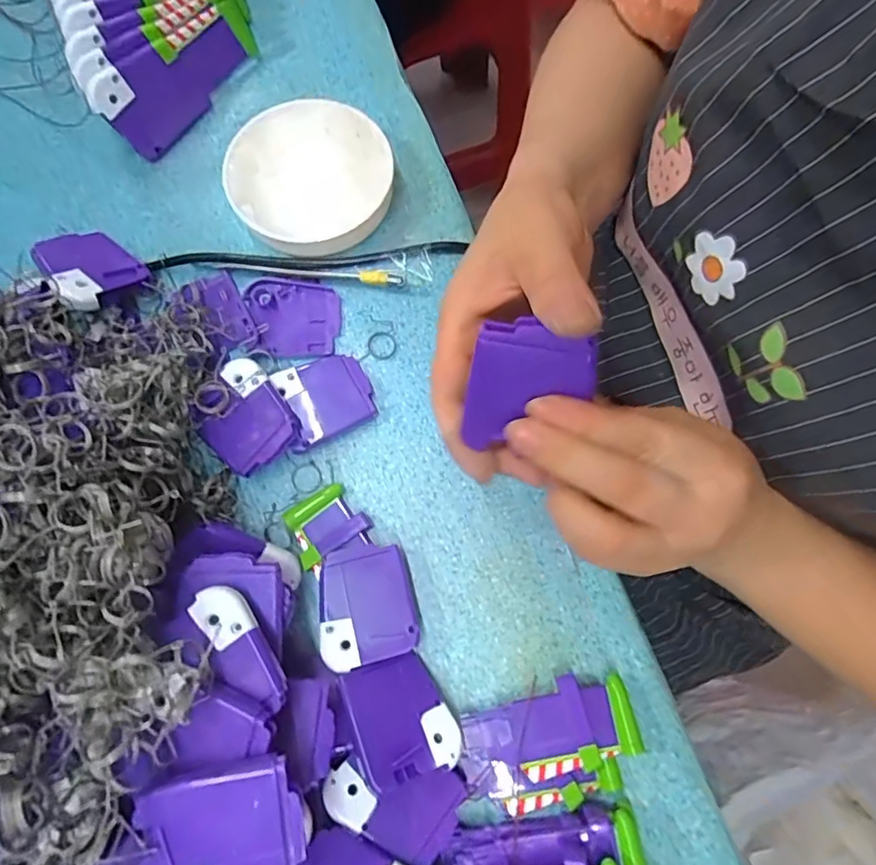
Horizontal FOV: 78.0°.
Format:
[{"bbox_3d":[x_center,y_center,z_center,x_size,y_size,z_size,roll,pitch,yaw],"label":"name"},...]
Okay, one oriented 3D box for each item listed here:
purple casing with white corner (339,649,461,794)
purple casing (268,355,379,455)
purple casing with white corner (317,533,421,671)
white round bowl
[{"bbox_3d":[-0.019,0.145,0.277,0.050,0.006,0.056,-7,51,-27],"label":"purple casing with white corner"},{"bbox_3d":[-0.069,-0.021,0.336,0.054,0.012,0.051,-20,77,-5],"label":"purple casing"},{"bbox_3d":[-0.040,0.094,0.303,0.051,0.021,0.062,-13,76,-4],"label":"purple casing with white corner"},{"bbox_3d":[-0.083,-0.166,0.354,0.102,0.026,0.103,0,76,0],"label":"white round bowl"}]

